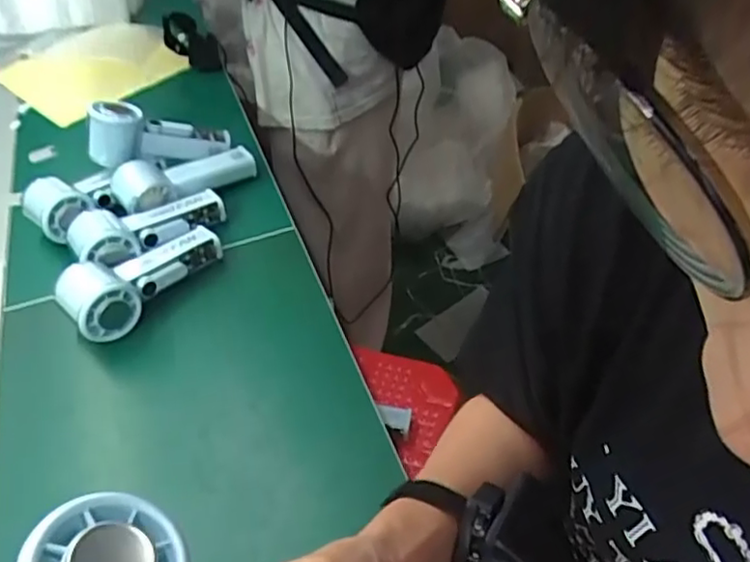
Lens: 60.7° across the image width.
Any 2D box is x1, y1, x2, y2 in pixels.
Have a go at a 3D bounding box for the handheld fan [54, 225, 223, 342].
[{"bbox_3d":[-0.213,-0.002,0.608,0.154,0.066,0.054,-37,52,-26],"label":"handheld fan"}]

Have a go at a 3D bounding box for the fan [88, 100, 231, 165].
[{"bbox_3d":[-0.240,-0.164,0.718,0.145,0.056,0.050,1,40,-19],"label":"fan"}]

